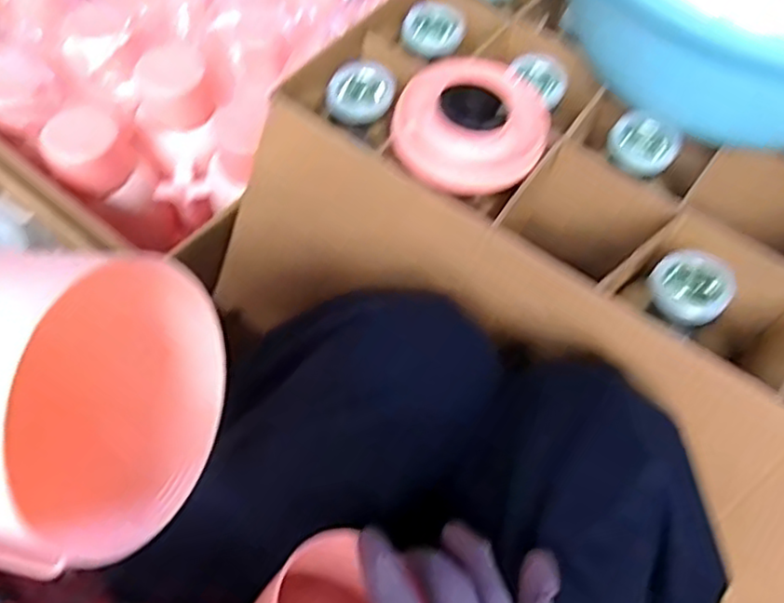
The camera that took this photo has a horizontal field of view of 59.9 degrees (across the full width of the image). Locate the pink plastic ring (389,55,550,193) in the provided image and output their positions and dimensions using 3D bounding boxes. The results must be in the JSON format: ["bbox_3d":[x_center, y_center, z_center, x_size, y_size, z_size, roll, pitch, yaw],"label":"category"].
[{"bbox_3d":[0.064,-0.146,0.576,0.123,0.024,0.106,28,101,6],"label":"pink plastic ring"}]

